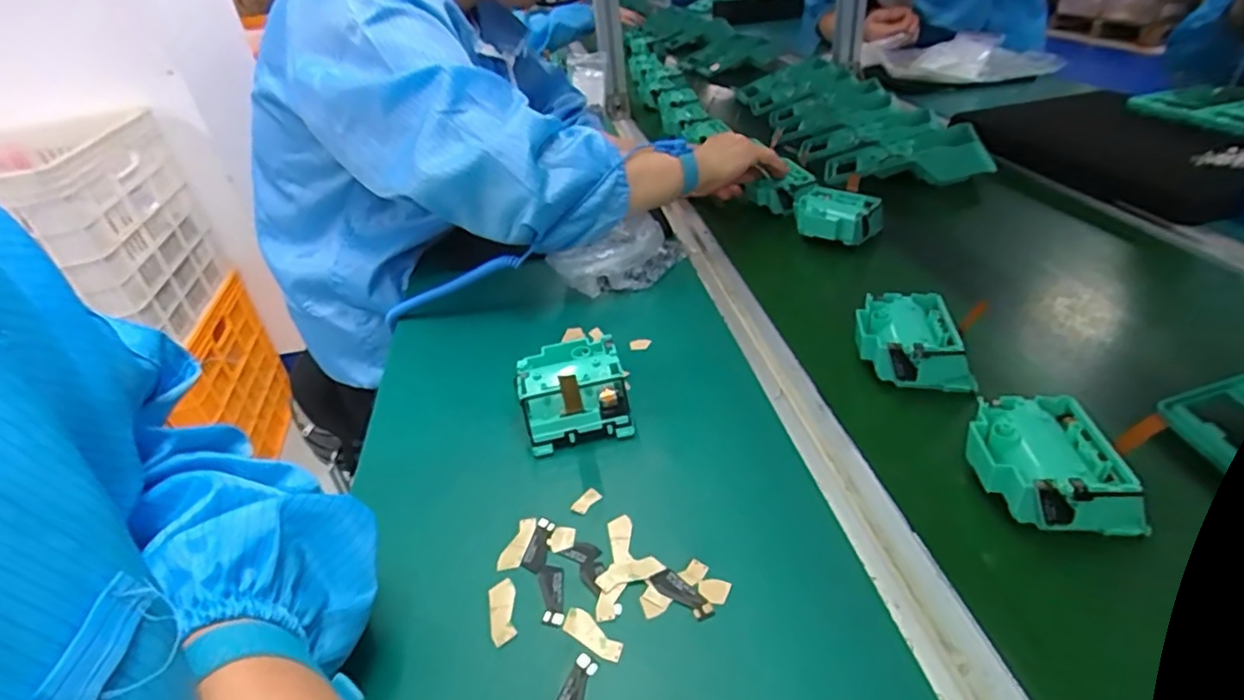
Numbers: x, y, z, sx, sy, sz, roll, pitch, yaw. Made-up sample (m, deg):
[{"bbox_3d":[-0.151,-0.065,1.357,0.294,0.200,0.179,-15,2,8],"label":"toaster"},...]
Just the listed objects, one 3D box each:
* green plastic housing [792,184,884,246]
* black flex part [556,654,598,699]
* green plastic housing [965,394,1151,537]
[{"bbox_3d":[0.224,-0.142,0.657,0.081,0.037,0.074,22,43,33],"label":"green plastic housing"},{"bbox_3d":[-0.023,0.163,0.293,0.014,0.004,0.037,4,38,19],"label":"black flex part"},{"bbox_3d":[0.242,0.068,0.357,0.076,0.043,0.080,-3,35,5],"label":"green plastic housing"}]

